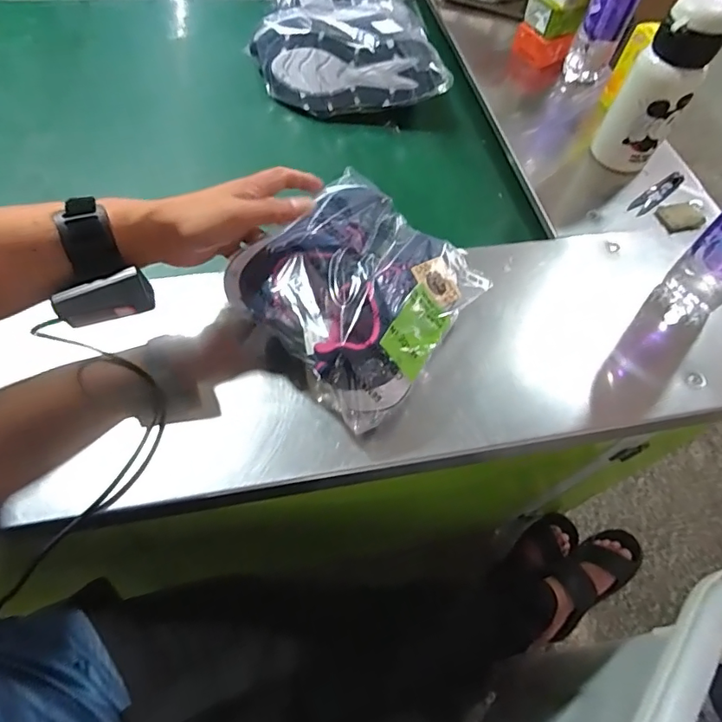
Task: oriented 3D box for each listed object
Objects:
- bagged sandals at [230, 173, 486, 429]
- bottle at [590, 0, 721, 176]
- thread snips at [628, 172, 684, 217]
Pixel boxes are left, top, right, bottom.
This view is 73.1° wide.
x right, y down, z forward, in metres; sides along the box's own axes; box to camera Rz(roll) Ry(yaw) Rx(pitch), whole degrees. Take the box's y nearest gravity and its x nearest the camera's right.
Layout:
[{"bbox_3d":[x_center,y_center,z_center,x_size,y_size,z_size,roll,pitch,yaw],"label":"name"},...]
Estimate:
[{"bbox_3d":[0.002,-0.071,0.456,0.186,0.079,0.198,39,64,17],"label":"bagged sandals"},{"bbox_3d":[0.363,-0.333,0.601,0.078,0.183,0.064,25,61,10],"label":"bottle"},{"bbox_3d":[0.399,-0.226,0.657,0.110,0.010,0.023,-36,68,-22],"label":"thread snips"}]

